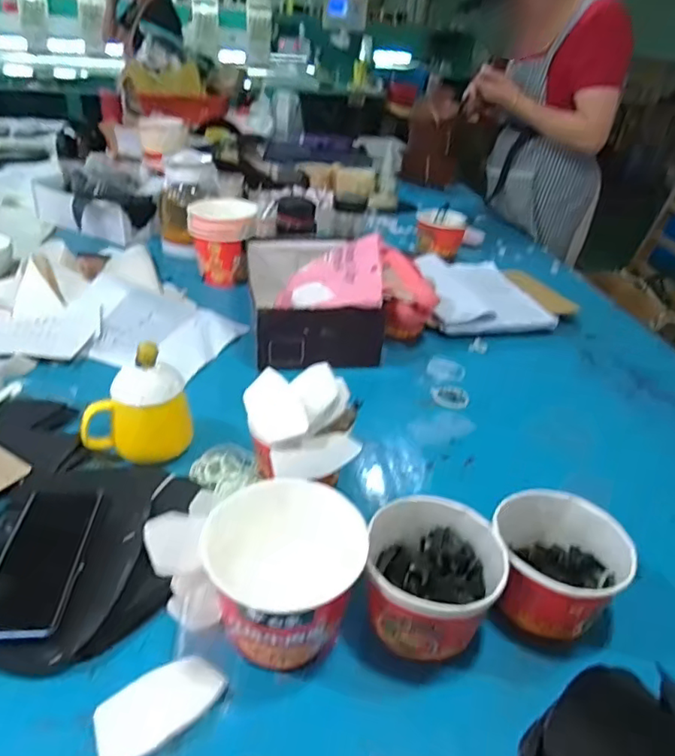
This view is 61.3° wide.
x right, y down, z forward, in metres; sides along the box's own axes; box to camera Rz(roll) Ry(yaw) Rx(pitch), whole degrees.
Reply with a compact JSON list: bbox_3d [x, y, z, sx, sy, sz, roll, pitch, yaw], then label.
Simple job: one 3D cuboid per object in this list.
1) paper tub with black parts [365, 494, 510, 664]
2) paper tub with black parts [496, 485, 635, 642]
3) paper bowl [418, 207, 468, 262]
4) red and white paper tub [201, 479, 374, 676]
[{"bbox_3d":[0.084,0.182,0.514,0.112,0.096,0.114,4,32,-3],"label":"paper tub with black parts"},{"bbox_3d":[0.199,0.180,0.537,0.106,0.096,0.112,4,32,-3],"label":"paper tub with black parts"},{"bbox_3d":[0.245,-0.348,1.360,0.112,0.090,0.138,11,32,8],"label":"paper bowl"},{"bbox_3d":[-0.046,0.172,0.501,0.128,0.101,0.134,4,32,-3],"label":"red and white paper tub"}]

